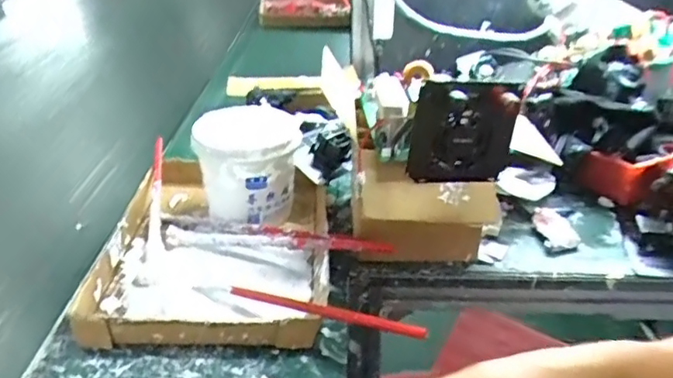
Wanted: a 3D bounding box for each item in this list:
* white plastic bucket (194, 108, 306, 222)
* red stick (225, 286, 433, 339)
[{"bbox_3d":[-0.107,-0.029,0.718,0.121,0.122,0.121,4,32,2],"label":"white plastic bucket"},{"bbox_3d":[-0.017,0.113,0.540,0.217,0.015,0.009,5,27,32],"label":"red stick"}]

